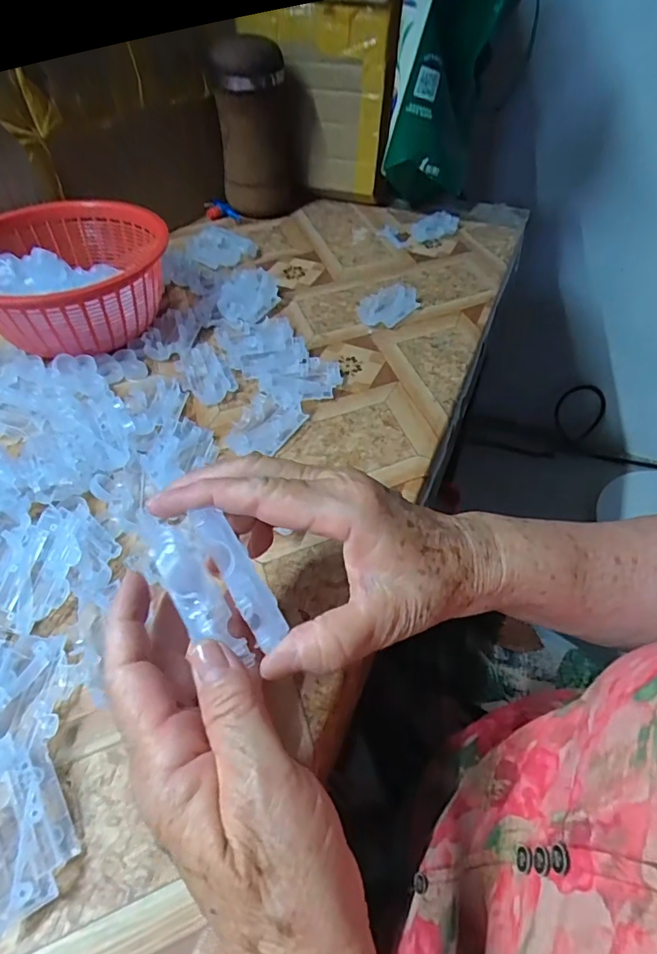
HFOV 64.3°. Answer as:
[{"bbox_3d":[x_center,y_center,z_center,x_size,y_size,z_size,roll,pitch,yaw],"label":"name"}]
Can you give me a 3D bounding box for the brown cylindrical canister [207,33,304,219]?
[{"bbox_3d":[-0.090,-0.460,0.697,0.078,0.180,0.090,19,50,15],"label":"brown cylindrical canister"}]

